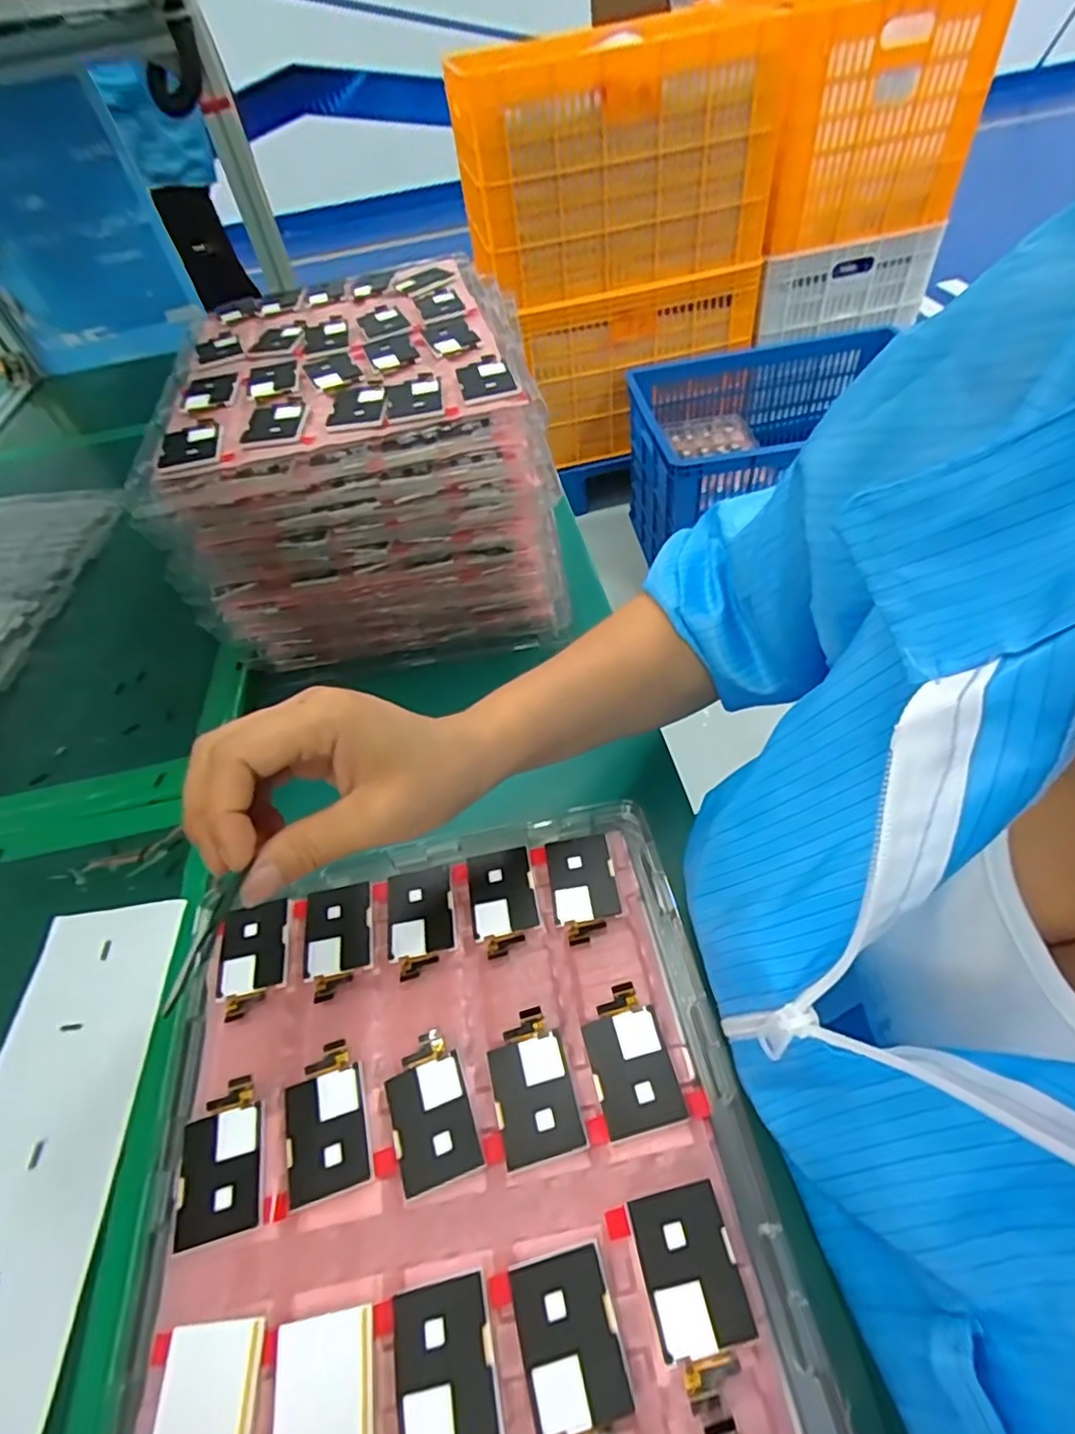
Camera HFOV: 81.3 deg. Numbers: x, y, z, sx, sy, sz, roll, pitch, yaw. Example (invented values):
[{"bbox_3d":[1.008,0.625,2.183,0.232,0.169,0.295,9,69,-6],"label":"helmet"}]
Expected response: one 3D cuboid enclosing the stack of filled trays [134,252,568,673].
[{"bbox_3d":[-0.132,-0.212,0.525,0.267,0.175,0.303,-6,49,1],"label":"stack of filled trays"}]

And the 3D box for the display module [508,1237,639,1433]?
[{"bbox_3d":[0.013,0.226,0.222,0.035,0.007,0.057,-14,52,-5],"label":"display module"}]

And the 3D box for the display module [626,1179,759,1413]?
[{"bbox_3d":[0.058,0.209,0.230,0.034,0.010,0.057,-13,49,-3],"label":"display module"}]

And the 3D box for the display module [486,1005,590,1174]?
[{"bbox_3d":[-0.003,0.162,0.277,0.035,0.007,0.057,-15,49,-4],"label":"display module"}]

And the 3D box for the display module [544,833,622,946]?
[{"bbox_3d":[0.024,0.091,0.332,0.033,0.007,0.055,-9,49,1],"label":"display module"}]

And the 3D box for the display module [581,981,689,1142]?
[{"bbox_3d":[0.041,0.150,0.278,0.035,0.004,0.056,-13,50,-6],"label":"display module"}]

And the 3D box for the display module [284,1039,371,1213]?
[{"bbox_3d":[-0.093,0.177,0.277,0.034,0.007,0.056,-16,49,-5],"label":"display module"}]

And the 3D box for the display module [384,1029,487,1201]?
[{"bbox_3d":[-0.047,0.172,0.276,0.034,0.007,0.056,-20,50,-9],"label":"display module"}]

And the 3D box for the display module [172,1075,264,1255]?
[{"bbox_3d":[-0.136,0.190,0.270,0.033,0.004,0.056,-12,48,-9],"label":"display module"}]

